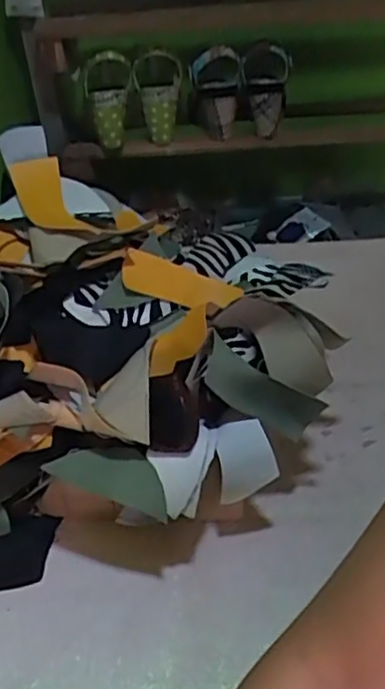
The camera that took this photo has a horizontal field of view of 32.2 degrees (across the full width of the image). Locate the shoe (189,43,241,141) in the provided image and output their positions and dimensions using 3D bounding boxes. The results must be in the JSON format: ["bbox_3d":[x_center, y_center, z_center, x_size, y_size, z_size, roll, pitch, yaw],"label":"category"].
[{"bbox_3d":[0.036,-0.397,1.056,0.080,0.131,0.086,-2,37,2],"label":"shoe"}]

